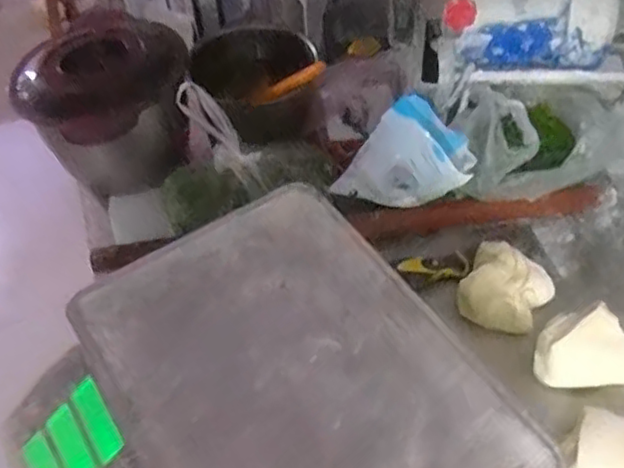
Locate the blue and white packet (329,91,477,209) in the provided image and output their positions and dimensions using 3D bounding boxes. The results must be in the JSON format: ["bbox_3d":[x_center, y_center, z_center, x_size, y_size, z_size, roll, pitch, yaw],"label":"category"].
[{"bbox_3d":[0.094,-0.078,0.672,0.136,0.097,0.061,13,53,13],"label":"blue and white packet"}]

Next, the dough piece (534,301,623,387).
[{"bbox_3d":[0.253,0.103,0.597,0.101,0.045,0.058,-3,51,1],"label":"dough piece"}]

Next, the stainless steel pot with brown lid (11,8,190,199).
[{"bbox_3d":[-0.227,-0.138,0.758,0.161,0.153,0.172,-2,51,2],"label":"stainless steel pot with brown lid"}]

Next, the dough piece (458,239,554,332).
[{"bbox_3d":[0.183,0.054,0.639,0.078,0.049,0.076,-2,51,2],"label":"dough piece"}]

